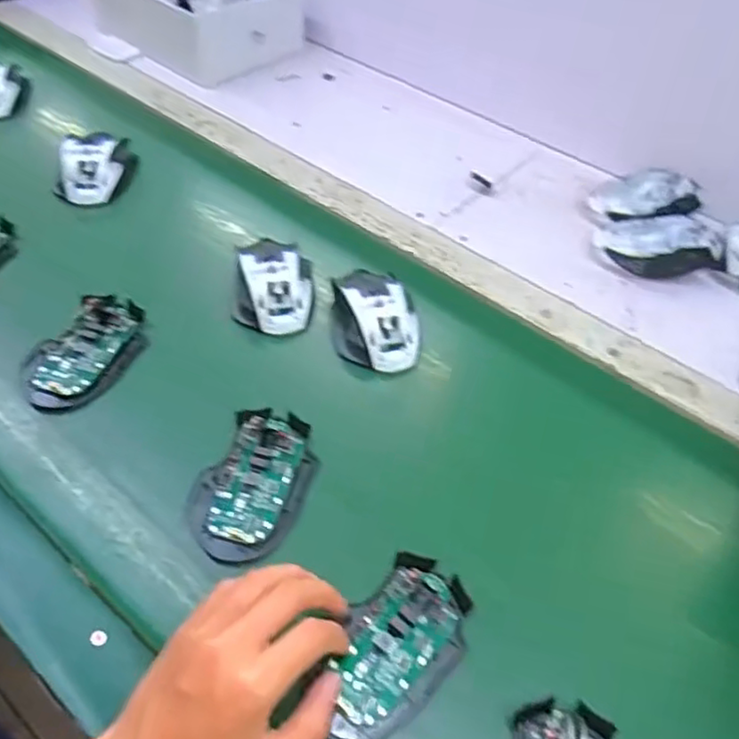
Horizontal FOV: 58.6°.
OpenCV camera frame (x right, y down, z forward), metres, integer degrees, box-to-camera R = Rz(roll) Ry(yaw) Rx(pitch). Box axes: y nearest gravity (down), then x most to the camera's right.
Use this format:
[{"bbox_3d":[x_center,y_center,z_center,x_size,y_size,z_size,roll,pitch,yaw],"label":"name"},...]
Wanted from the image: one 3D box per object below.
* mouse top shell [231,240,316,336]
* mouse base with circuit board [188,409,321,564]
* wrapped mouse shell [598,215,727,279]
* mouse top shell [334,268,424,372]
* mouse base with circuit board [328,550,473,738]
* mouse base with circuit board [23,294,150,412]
[{"bbox_3d":[-0.084,-0.073,0.591,0.068,0.037,0.089,1,48,-4],"label":"mouse top shell"},{"bbox_3d":[-0.082,0.080,0.468,0.073,0.026,0.115,17,49,10],"label":"mouse base with circuit board"},{"bbox_3d":[0.295,-0.127,0.670,0.117,0.037,0.061,8,48,2],"label":"wrapped mouse shell"},{"bbox_3d":[0.007,-0.047,0.573,0.075,0.038,0.098,-2,48,-7],"label":"mouse top shell"},{"bbox_3d":[0.016,0.166,0.393,0.062,0.017,0.112,33,53,23],"label":"mouse base with circuit board"},{"bbox_3d":[-0.230,-0.015,0.536,0.067,0.022,0.115,20,49,13],"label":"mouse base with circuit board"}]

